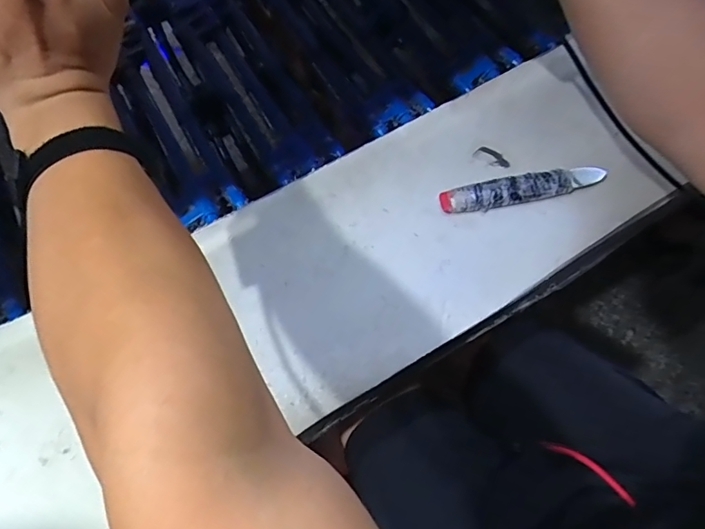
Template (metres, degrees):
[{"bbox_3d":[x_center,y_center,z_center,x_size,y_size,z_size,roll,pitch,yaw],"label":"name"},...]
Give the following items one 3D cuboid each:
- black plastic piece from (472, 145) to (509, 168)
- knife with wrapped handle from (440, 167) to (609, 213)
[{"bbox_3d":[0.153,-0.118,0.508,0.040,0.007,0.022,32,72,14],"label":"black plastic piece"},{"bbox_3d":[0.176,-0.077,0.479,0.168,0.022,0.027,-9,67,-2],"label":"knife with wrapped handle"}]

